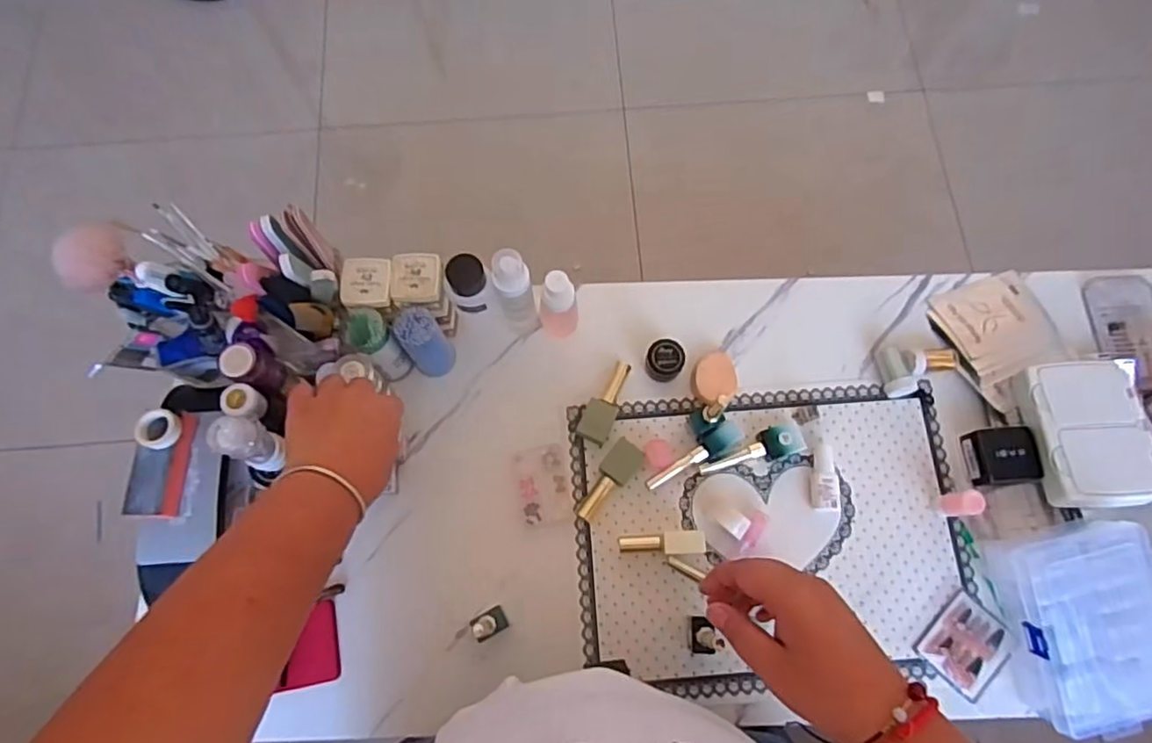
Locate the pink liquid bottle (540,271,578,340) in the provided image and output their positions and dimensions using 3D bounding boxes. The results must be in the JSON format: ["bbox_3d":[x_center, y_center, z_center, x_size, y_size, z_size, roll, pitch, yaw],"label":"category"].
[{"bbox_3d":[-0.017,-0.065,0.654,0.040,0.095,0.034,8,74,3],"label":"pink liquid bottle"}]

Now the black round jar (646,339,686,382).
[{"bbox_3d":[0.093,-0.012,0.678,0.038,0.029,0.038,0,74,0],"label":"black round jar"}]

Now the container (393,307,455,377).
[{"bbox_3d":[-0.151,-0.028,0.652,0.043,0.091,0.047,0,74,0],"label":"container"}]

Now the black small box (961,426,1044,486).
[{"bbox_3d":[0.424,0.085,0.645,0.055,0.042,0.054,-4,74,-1],"label":"black small box"}]

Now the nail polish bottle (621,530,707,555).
[{"bbox_3d":[0.083,0.168,0.629,0.081,0.028,0.022,-3,74,-1],"label":"nail polish bottle"}]

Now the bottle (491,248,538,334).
[{"bbox_3d":[-0.060,-0.076,0.640,0.035,0.130,0.036,-8,74,-2],"label":"bottle"}]

